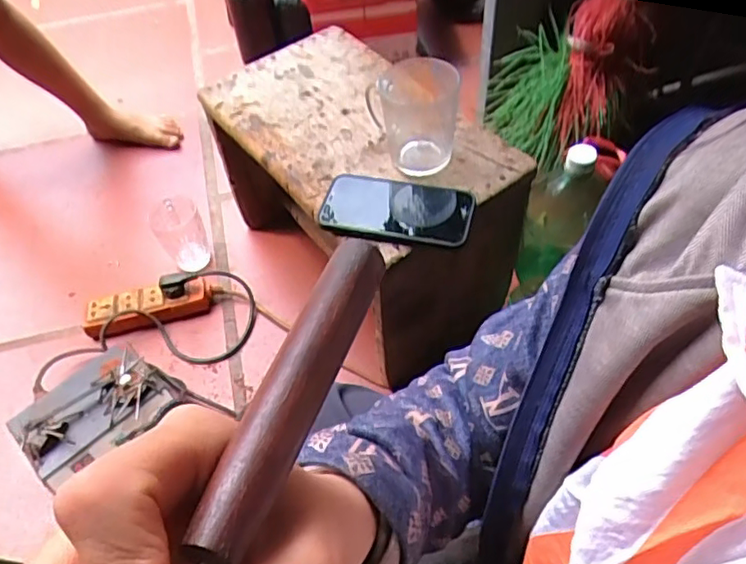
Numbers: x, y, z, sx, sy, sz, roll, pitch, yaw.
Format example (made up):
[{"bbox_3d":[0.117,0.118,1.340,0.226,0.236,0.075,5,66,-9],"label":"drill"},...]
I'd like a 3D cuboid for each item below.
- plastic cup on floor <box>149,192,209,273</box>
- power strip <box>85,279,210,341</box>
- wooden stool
[{"bbox_3d":[-0.315,-0.078,0.963,0.075,0.118,0.071,-20,54,-11],"label":"plastic cup on floor"},{"bbox_3d":[-0.347,0.042,0.906,0.192,0.047,0.051,-11,53,-4],"label":"power strip"},{"bbox_3d":[-0.014,-0.108,0.827,0.240,0.310,0.387,-33,58,-20],"label":"wooden stool"}]

